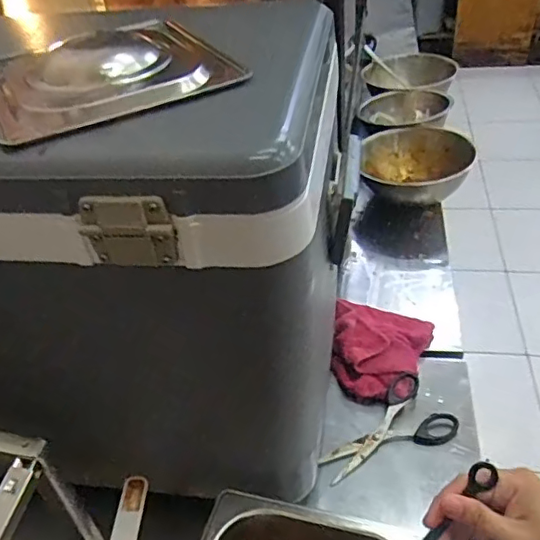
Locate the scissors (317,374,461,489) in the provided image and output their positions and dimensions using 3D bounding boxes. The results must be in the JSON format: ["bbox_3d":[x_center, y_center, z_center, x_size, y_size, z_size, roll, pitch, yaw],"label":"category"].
[{"bbox_3d":[0.120,0.176,0.616,0.148,0.011,0.083,-29,58,-18],"label":"scissors"}]

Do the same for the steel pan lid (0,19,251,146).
[{"bbox_3d":[-0.116,-0.142,0.409,0.164,0.024,0.150,-19,41,-15],"label":"steel pan lid"}]

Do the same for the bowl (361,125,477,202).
[{"bbox_3d":[0.240,-0.168,0.970,0.172,0.082,0.172,-4,39,3],"label":"bowl"}]

